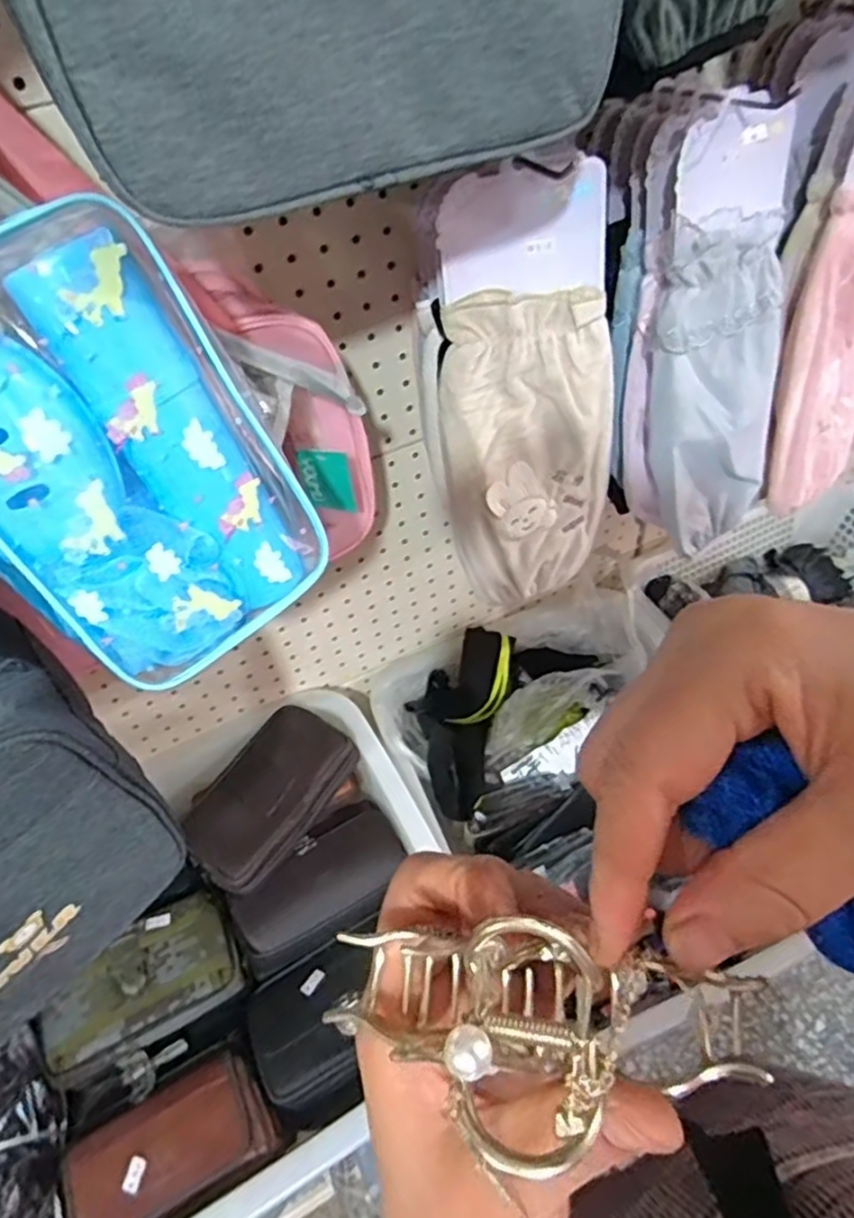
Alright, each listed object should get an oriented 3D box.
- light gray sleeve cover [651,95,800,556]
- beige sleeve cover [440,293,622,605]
[{"bbox_3d":[0.237,-0.191,0.544,0.133,0.326,0.030,-34,40,-13],"label":"light gray sleeve cover"},{"bbox_3d":[0.084,-0.115,0.543,0.138,0.251,0.015,-17,38,-7],"label":"beige sleeve cover"}]

